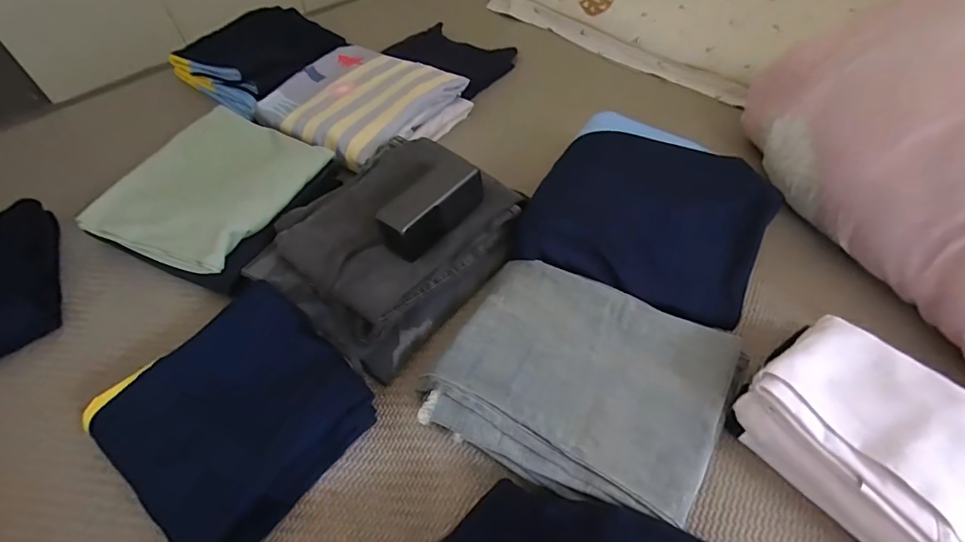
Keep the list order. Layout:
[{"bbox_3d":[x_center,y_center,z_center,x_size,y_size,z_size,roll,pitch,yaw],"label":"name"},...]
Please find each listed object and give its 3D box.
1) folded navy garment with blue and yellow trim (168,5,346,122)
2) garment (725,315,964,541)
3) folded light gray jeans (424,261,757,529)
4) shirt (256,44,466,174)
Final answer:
[{"bbox_3d":[-0.426,-0.416,0.930,0.268,0.071,0.239,29,59,25],"label":"folded navy garment with blue and yellow trim"},{"bbox_3d":[0.349,0.161,0.384,0.132,0.092,0.249,-32,55,-19],"label":"garment"},{"bbox_3d":[0.094,0.110,0.472,0.261,0.051,0.217,21,56,21],"label":"folded light gray jeans"},{"bbox_3d":[-0.211,-0.289,0.798,0.278,0.036,0.235,29,59,25],"label":"shirt"}]

